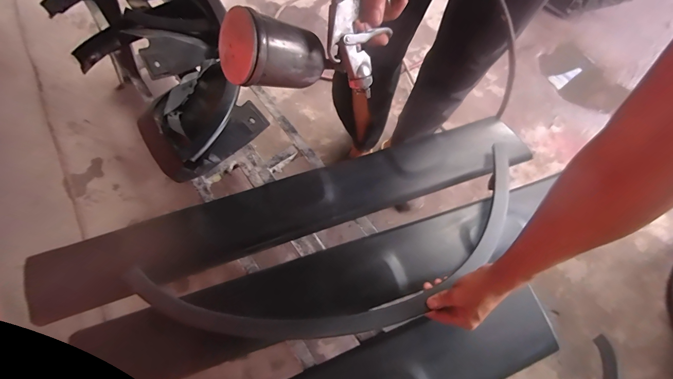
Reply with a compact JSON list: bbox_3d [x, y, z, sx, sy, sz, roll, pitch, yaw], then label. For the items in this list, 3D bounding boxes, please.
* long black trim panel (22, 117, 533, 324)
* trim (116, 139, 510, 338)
[{"bbox_3d":[-0.086,0.022,0.637,1.027,0.049,0.162,-18,70,-8],"label":"long black trim panel"},{"bbox_3d":[0.010,0.138,0.562,0.799,0.069,0.260,-16,70,-3],"label":"trim"}]

